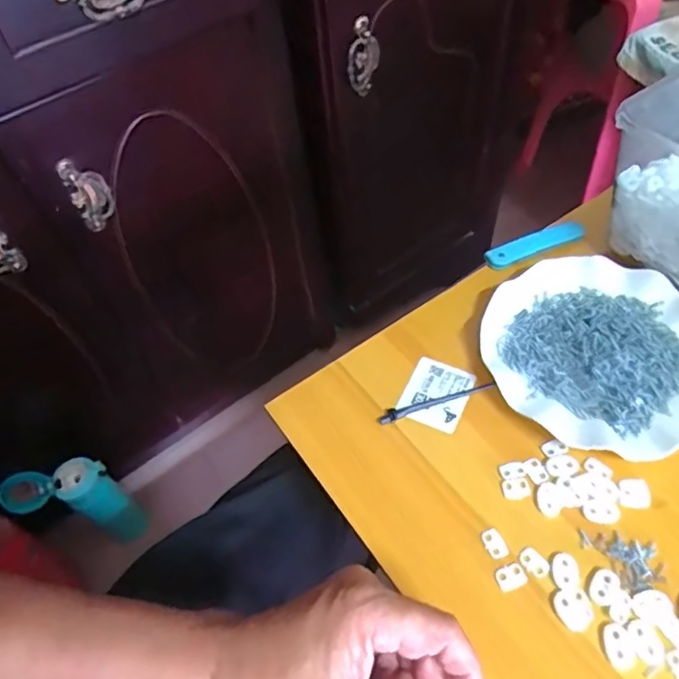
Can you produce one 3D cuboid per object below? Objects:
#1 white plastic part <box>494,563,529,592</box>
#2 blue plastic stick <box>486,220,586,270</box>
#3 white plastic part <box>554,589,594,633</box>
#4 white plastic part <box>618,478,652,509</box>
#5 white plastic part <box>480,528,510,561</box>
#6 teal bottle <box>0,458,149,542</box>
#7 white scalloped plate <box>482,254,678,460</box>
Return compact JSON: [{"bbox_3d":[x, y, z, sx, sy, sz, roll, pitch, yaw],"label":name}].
[{"bbox_3d":[0.113,0.156,0.362,0.019,0.004,0.014,-18,54,-8],"label":"white plastic part"},{"bbox_3d":[0.190,-0.092,0.532,0.103,0.012,0.022,-18,54,-8],"label":"blue plastic stick"},{"bbox_3d":[0.148,0.170,0.345,0.022,0.004,0.023,-3,53,4],"label":"white plastic part"},{"bbox_3d":[0.207,0.108,0.387,0.022,0.004,0.022,-2,53,4],"label":"white plastic part"},{"bbox_3d":[0.106,0.139,0.375,0.013,0.004,0.020,-23,55,-11],"label":"white plastic part"},{"bbox_3d":[-0.370,0.242,0.794,0.102,0.197,0.104,21,58,19],"label":"teal bottle"},{"bbox_3d":[0.213,0.009,0.447,0.178,0.024,0.179,-3,53,4],"label":"white scalloped plate"}]

